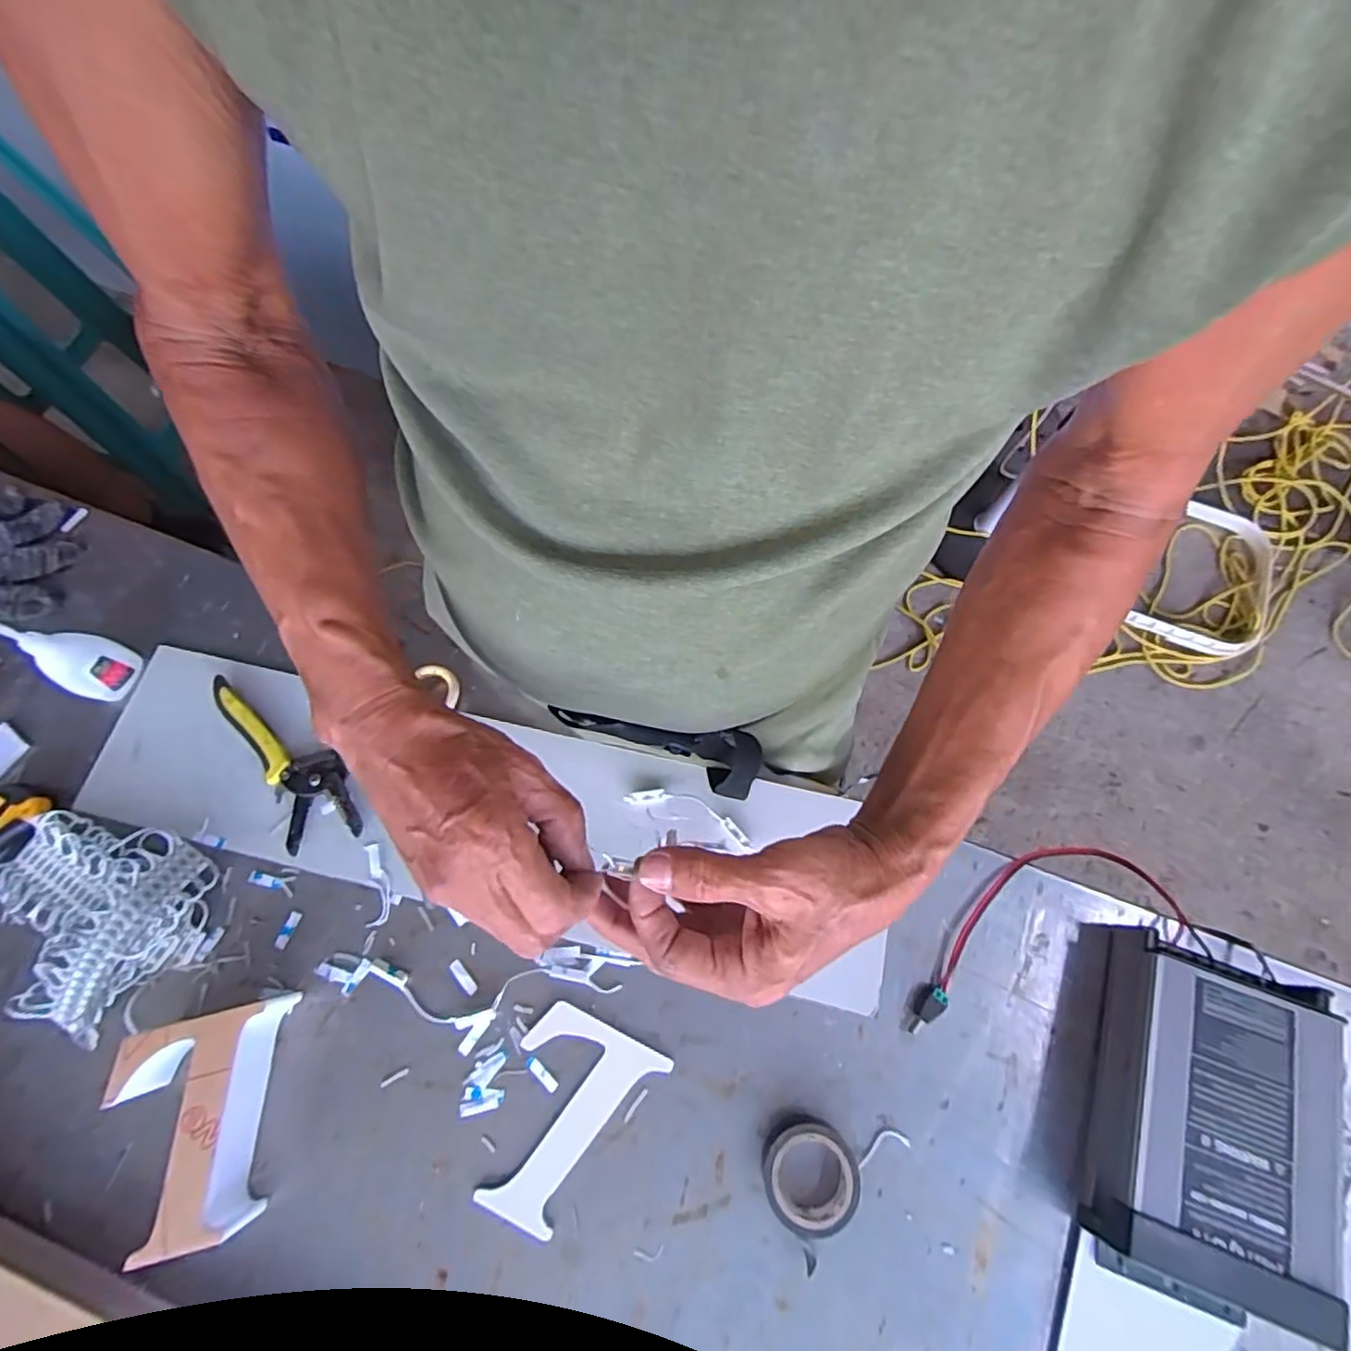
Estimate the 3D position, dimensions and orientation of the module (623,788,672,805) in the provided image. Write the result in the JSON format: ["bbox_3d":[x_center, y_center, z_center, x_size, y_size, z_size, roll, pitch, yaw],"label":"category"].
[{"bbox_3d":[-0.021,0.090,0.472,0.035,0.004,0.011,-9,71,-1],"label":"module"}]

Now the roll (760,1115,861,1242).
[{"bbox_3d":[0.083,0.306,0.389,0.056,0.019,0.057,-1,71,2],"label":"roll"}]

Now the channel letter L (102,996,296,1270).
[{"bbox_3d":[-0.302,0.275,0.398,0.088,0.046,0.131,-1,71,1],"label":"channel letter L"}]

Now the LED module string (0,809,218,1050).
[{"bbox_3d":[-0.414,0.167,0.445,0.153,0.031,0.126,17,73,7],"label":"LED module string"}]

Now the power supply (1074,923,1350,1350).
[{"bbox_3d":[0.317,0.265,0.380,0.118,0.051,0.189,13,72,6],"label":"power supply"}]

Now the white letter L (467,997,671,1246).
[{"bbox_3d":[-0.077,0.277,0.411,0.083,0.006,0.129,38,76,13],"label":"white letter L"}]

